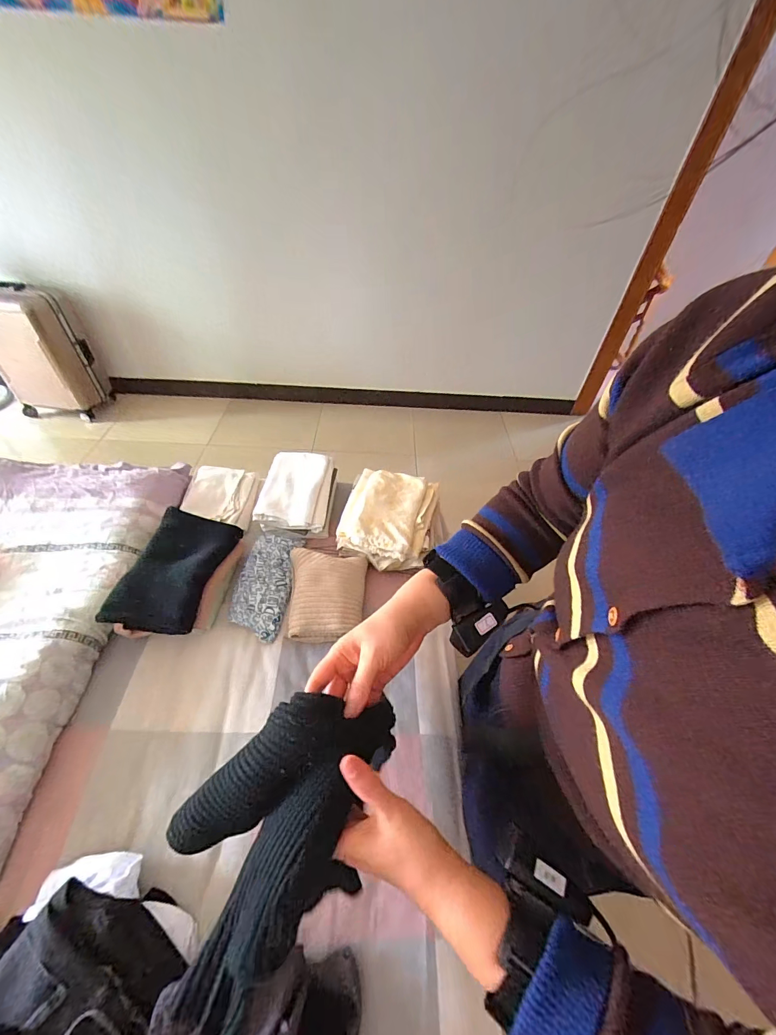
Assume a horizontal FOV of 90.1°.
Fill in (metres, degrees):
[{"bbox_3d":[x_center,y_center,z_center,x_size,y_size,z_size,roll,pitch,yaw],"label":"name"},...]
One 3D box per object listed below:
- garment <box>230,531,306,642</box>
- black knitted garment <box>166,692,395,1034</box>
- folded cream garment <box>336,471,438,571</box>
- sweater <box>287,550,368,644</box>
[{"bbox_3d":[-0.304,0.155,0.977,0.128,0.031,0.296,4,47,0],"label":"garment"},{"bbox_3d":[-0.089,0.263,0.333,0.223,0.109,0.144,-26,54,-25],"label":"black knitted garment"},{"bbox_3d":[0.005,-0.015,1.071,0.246,0.105,0.293,10,47,5],"label":"folded cream garment"},{"bbox_3d":[-0.145,0.178,0.960,0.182,0.051,0.232,-3,47,-7],"label":"sweater"}]

